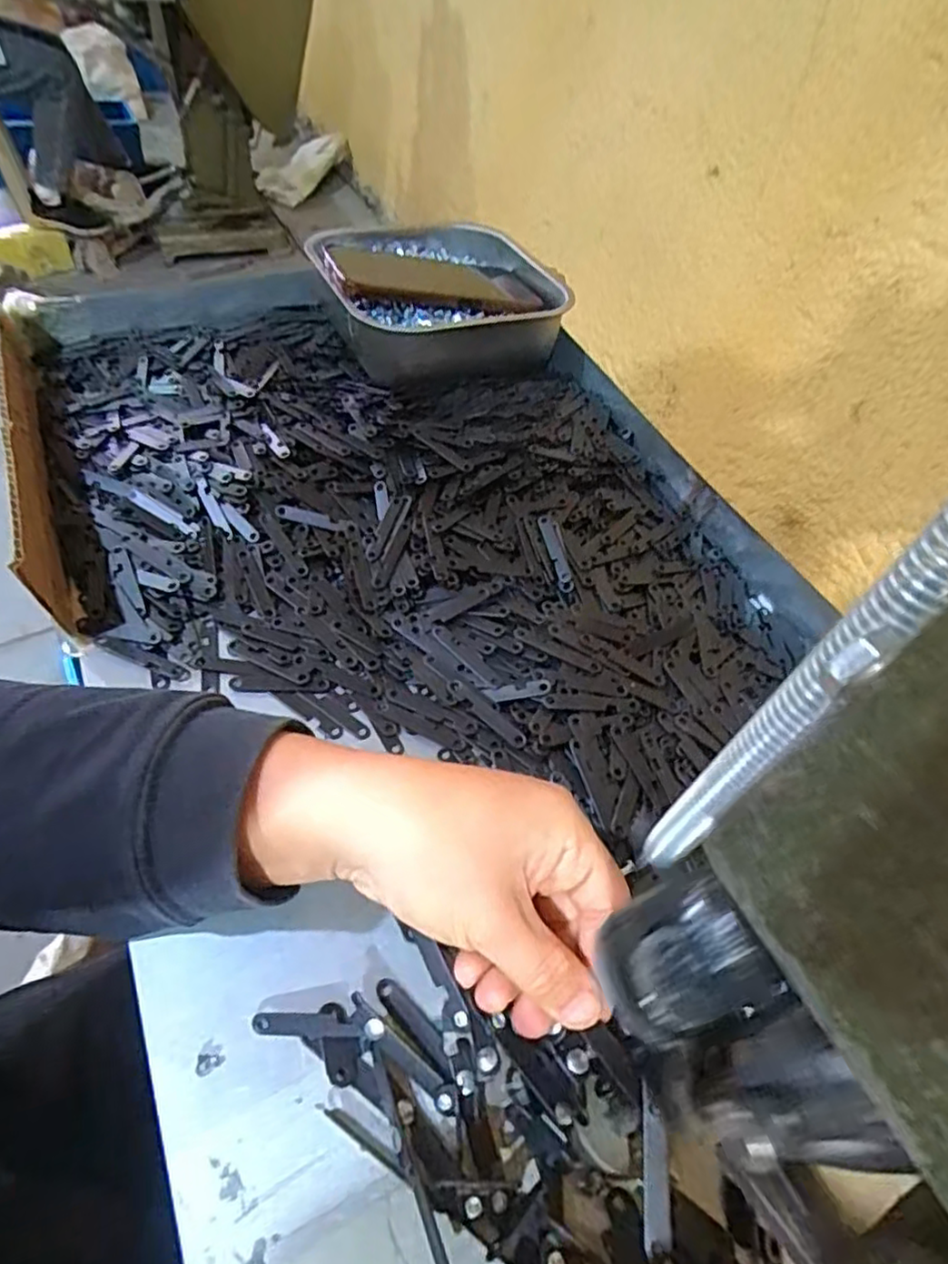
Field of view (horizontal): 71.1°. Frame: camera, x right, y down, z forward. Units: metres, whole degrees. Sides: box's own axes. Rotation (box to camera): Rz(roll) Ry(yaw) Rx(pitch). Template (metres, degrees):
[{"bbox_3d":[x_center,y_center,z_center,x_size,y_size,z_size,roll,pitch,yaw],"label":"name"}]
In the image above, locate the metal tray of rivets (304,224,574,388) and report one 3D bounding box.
[{"bbox_3d":[-0.025,-0.272,0.530,0.178,0.056,0.182,-20,57,-22],"label":"metal tray of rivets"}]

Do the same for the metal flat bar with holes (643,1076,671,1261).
[{"bbox_3d":[0.058,0.173,0.214,0.007,0.004,0.044,3,67,0],"label":"metal flat bar with holes"}]

